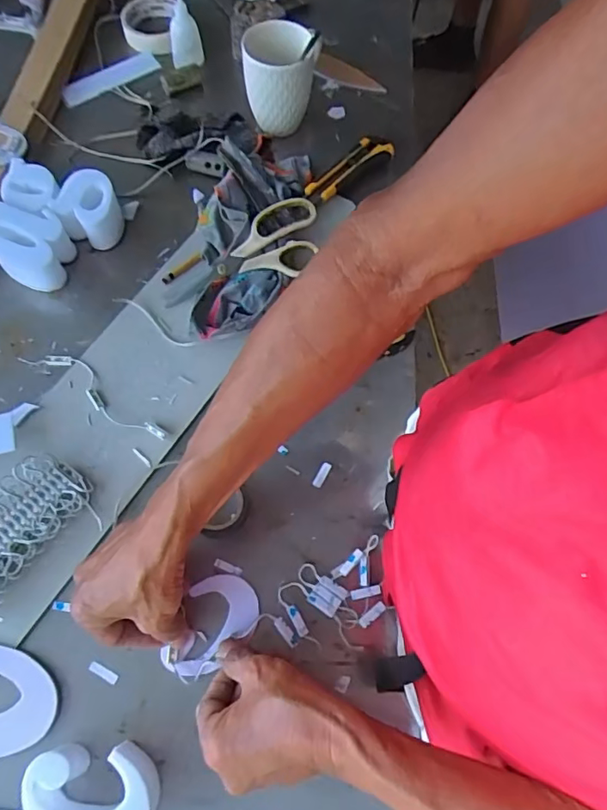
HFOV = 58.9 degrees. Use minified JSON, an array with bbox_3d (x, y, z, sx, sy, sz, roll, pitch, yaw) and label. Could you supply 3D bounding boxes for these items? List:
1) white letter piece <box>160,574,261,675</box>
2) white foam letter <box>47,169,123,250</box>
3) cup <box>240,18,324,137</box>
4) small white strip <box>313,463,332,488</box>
[{"bbox_3d":[-0.081,0.184,0.455,0.089,0.009,0.060,-42,74,-17],"label":"white letter piece"},{"bbox_3d":[-0.242,-0.221,0.611,0.062,0.052,0.066,7,66,1],"label":"white foam letter"},{"bbox_3d":[-0.031,-0.399,0.658,0.081,0.118,0.078,1,67,-3],"label":"cup"},{"bbox_3d":[0.018,0.066,0.514,0.010,0.004,0.026,26,68,9],"label":"small white strip"}]

